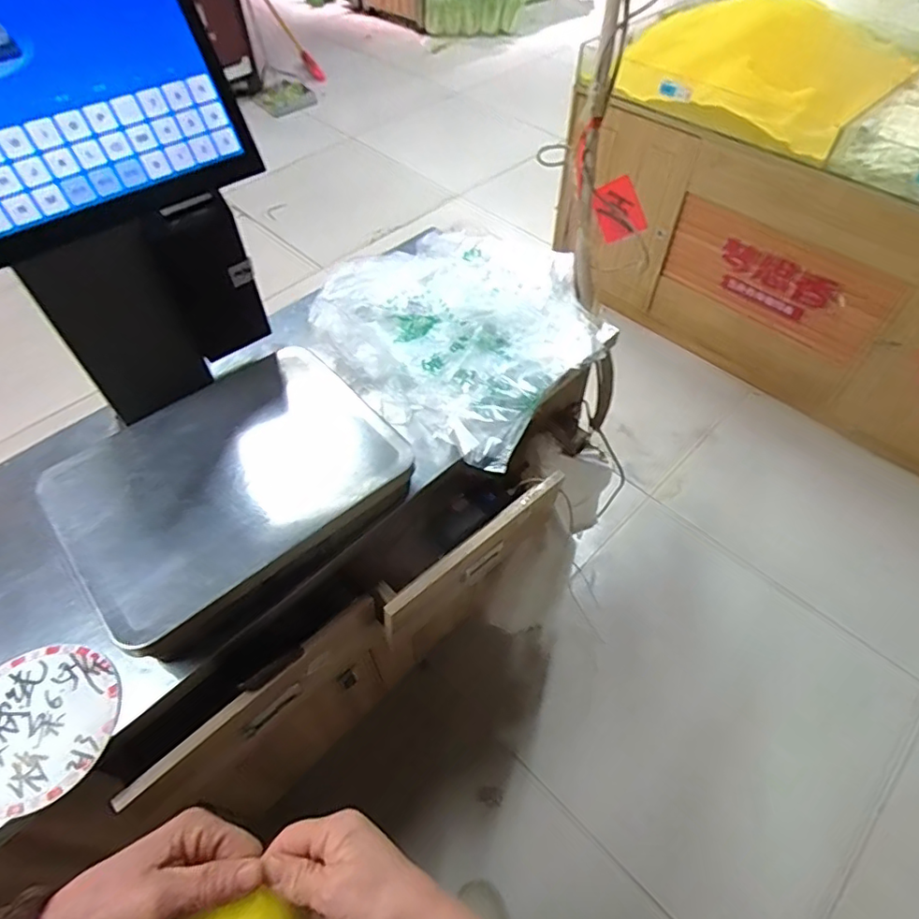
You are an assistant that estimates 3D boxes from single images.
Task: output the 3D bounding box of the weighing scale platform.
[{"bbox_3d":[-0.286,0.016,0.719,0.378,0.050,0.316,-37,62,-24],"label":"weighing scale platform"}]

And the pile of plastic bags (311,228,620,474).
[{"bbox_3d":[-0.015,-0.245,0.953,0.476,0.086,0.435,32,60,22],"label":"pile of plastic bags"}]

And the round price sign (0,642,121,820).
[{"bbox_3d":[-0.443,0.275,0.598,0.160,0.012,0.158,1,56,-2],"label":"round price sign"}]

